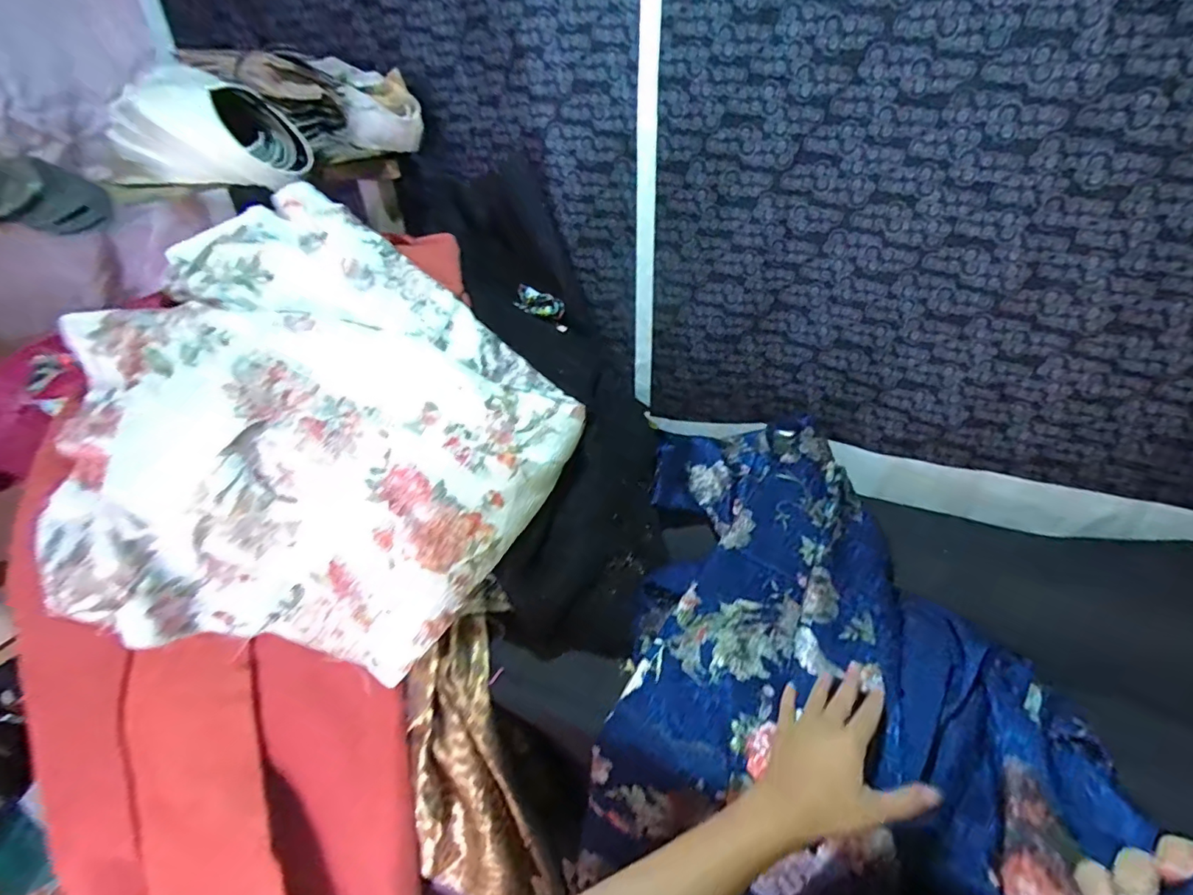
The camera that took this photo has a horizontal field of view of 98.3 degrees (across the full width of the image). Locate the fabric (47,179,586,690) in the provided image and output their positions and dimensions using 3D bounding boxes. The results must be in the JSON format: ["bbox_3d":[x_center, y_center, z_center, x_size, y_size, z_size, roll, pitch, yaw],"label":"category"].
[{"bbox_3d":[-0.294,-0.016,0.546,0.455,0.113,0.454,36,68,-5],"label":"fabric"}]

